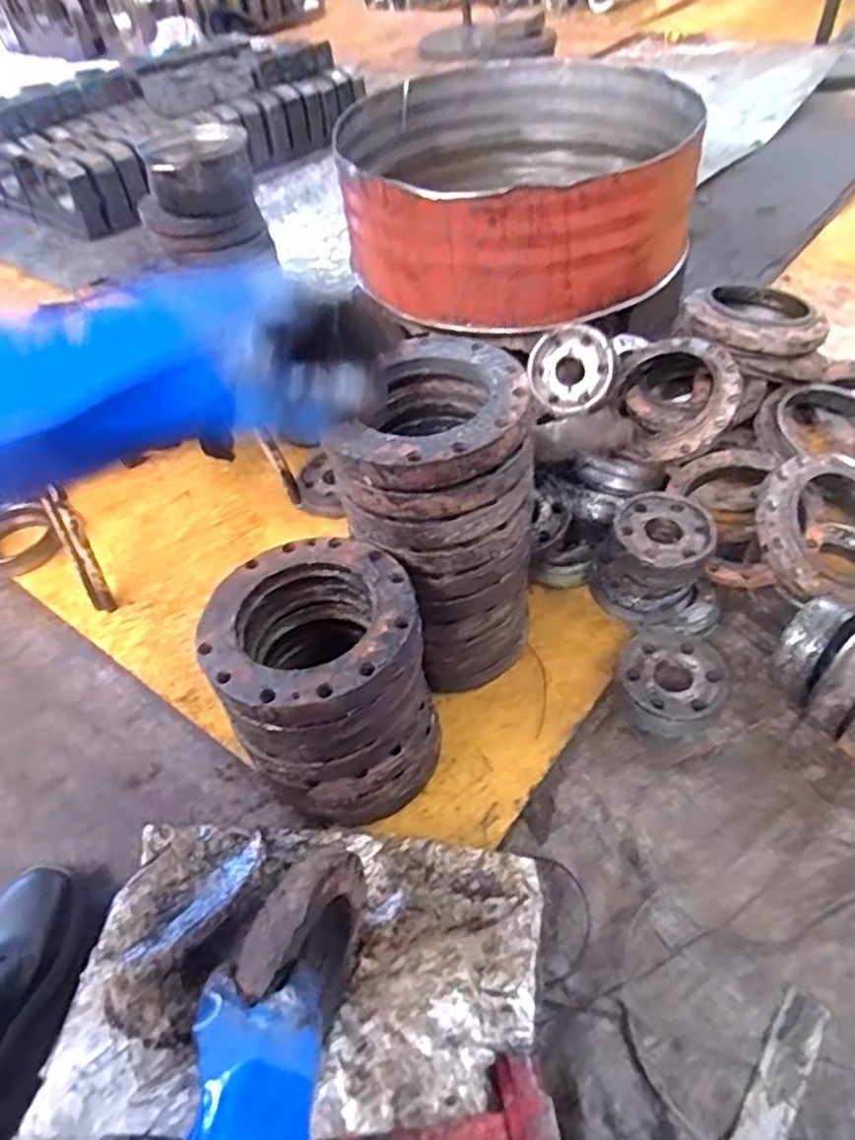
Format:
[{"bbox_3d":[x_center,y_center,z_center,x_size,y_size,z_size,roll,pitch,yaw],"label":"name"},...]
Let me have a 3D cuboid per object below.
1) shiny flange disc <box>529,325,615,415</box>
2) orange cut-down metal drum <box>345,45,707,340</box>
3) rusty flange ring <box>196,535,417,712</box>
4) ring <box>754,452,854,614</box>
[{"bbox_3d":[0.204,-0.286,0.999,0.118,0.025,0.115,5,102,24],"label":"shiny flange disc"},{"bbox_3d":[0.141,-0.618,1.129,0.545,0.188,0.530,-6,48,1],"label":"orange cut-down metal drum"},{"bbox_3d":[-0.112,0.040,0.644,0.194,0.021,0.191,-3,48,3],"label":"rusty flange ring"},{"bbox_3d":[0.500,-0.041,0.888,0.203,0.068,0.194,40,71,-1],"label":"ring"}]

